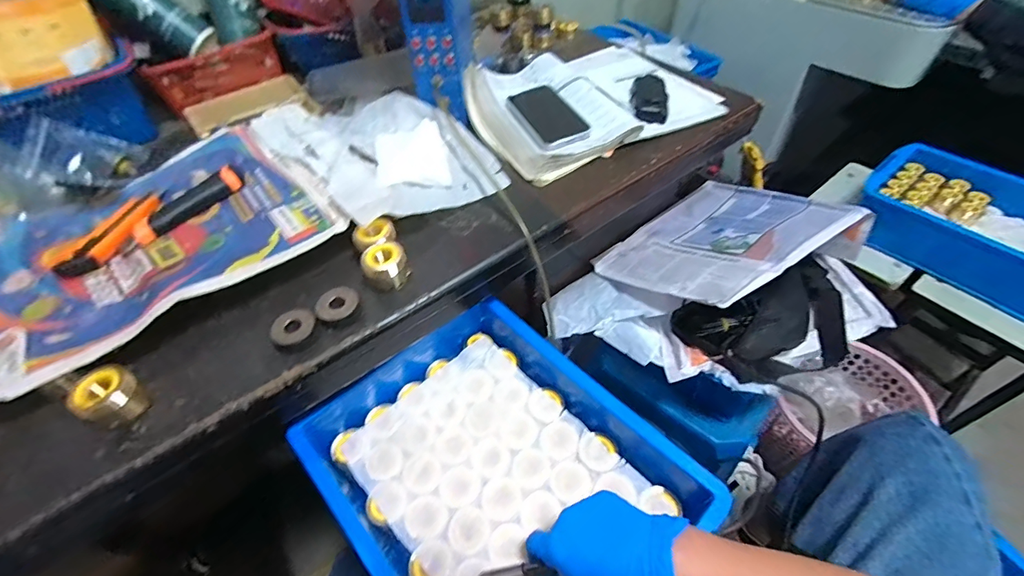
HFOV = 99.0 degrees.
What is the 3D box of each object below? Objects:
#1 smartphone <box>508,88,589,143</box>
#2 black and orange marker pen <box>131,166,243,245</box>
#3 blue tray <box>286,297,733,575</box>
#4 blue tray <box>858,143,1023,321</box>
[{"bbox_3d":[0.052,-0.253,0.630,0.065,0.004,0.130,-28,57,-4],"label":"smartphone"},{"bbox_3d":[-0.367,-0.097,0.499,0.029,0.018,0.126,26,56,23],"label":"black and orange marker pen"},{"bbox_3d":[-0.021,0.178,0.433,0.254,0.077,0.349,-37,57,-25],"label":"blue tray"},{"bbox_3d":[0.868,-0.120,0.828,0.235,0.104,0.361,-35,57,-24],"label":"blue tray"}]

